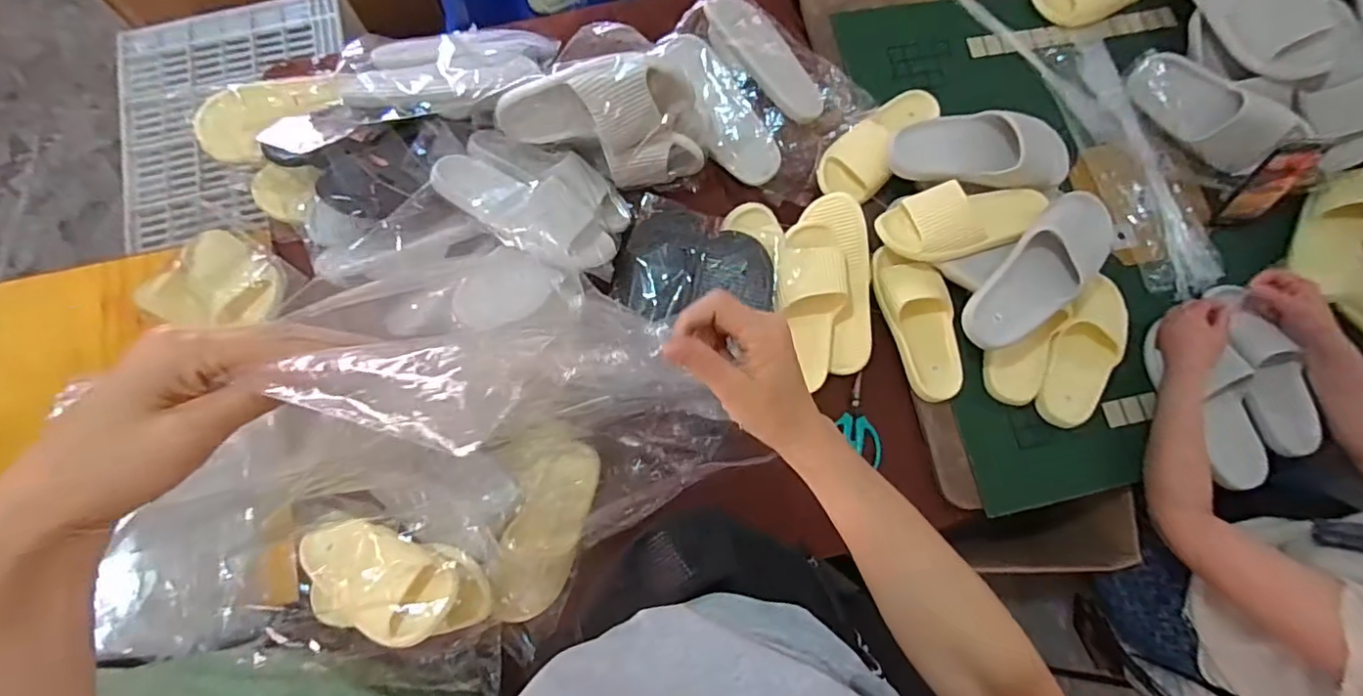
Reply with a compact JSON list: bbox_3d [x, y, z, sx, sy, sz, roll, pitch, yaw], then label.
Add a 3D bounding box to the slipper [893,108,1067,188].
[{"bbox_3d":[0.459,-0.293,0.911,0.257,0.102,0.111,9,77,14],"label":"slipper"}]

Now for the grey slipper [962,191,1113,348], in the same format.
[{"bbox_3d":[0.504,-0.108,0.825,0.256,0.063,0.127,-40,80,-9],"label":"grey slipper"}]

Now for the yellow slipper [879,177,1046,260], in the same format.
[{"bbox_3d":[0.408,-0.187,0.863,0.231,0.055,0.104,-5,77,13],"label":"yellow slipper"}]

